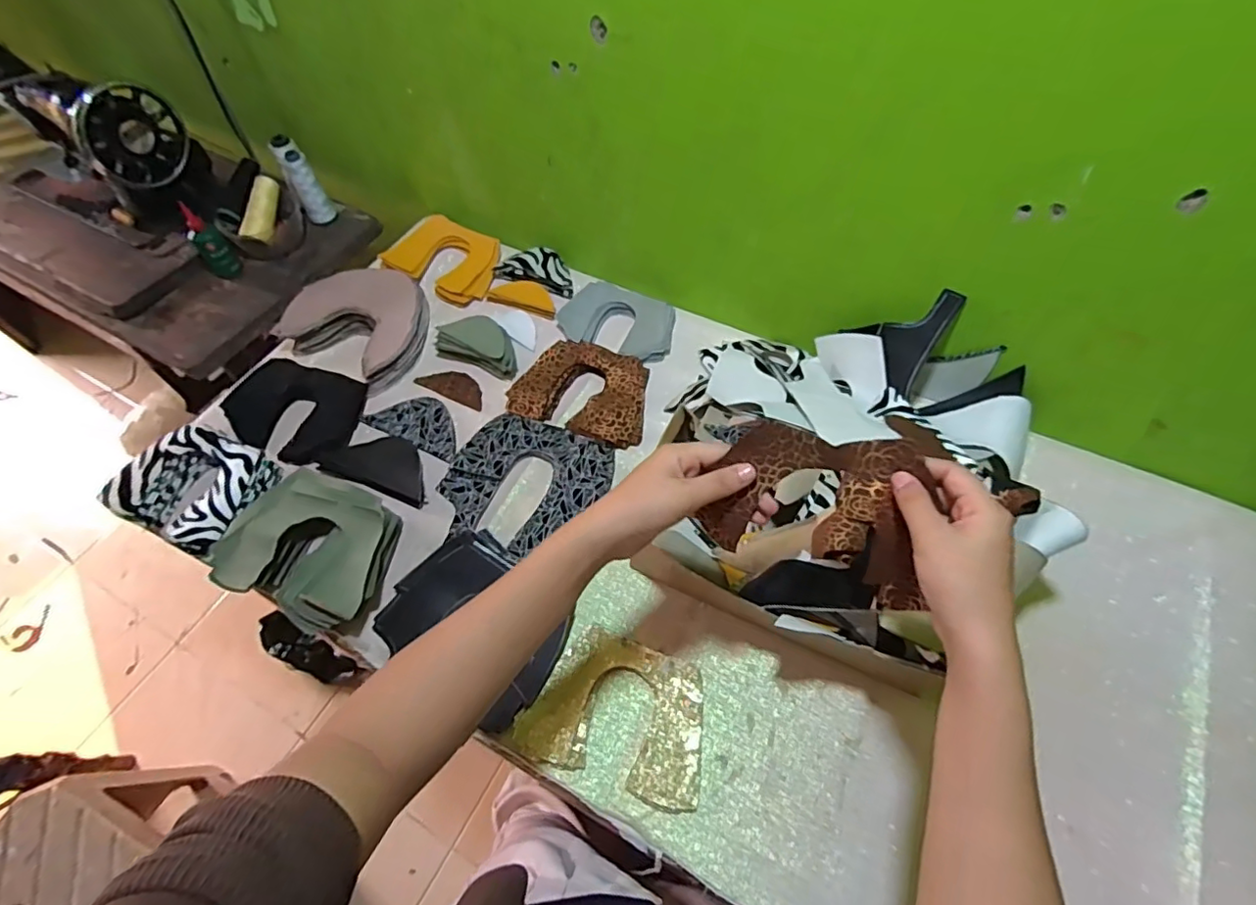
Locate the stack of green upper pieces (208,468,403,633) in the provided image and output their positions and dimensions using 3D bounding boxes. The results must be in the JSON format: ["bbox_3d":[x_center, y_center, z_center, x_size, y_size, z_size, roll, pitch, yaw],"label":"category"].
[{"bbox_3d":[-0.349,0.100,0.639,0.192,0.046,0.152,20,60,13],"label":"stack of green upper pieces"}]

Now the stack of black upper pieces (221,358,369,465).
[{"bbox_3d":[-0.431,-0.059,0.763,0.159,0.034,0.132,19,60,13],"label":"stack of black upper pieces"}]

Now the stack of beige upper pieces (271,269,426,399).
[{"bbox_3d":[-0.368,-0.186,0.827,0.174,0.056,0.176,26,62,16],"label":"stack of beige upper pieces"}]

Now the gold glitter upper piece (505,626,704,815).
[{"bbox_3d":[-0.009,0.248,0.562,0.175,0.013,0.127,16,59,11],"label":"gold glitter upper piece"}]

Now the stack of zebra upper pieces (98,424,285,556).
[{"bbox_3d":[-0.509,0.039,0.692,0.152,0.047,0.132,21,60,14],"label":"stack of zebra upper pieces"}]

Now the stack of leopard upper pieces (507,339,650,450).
[{"bbox_3d":[-0.054,-0.081,0.763,0.177,0.027,0.131,20,60,13],"label":"stack of leopard upper pieces"}]

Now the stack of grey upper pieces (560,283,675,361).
[{"bbox_3d":[-0.016,-0.186,0.829,0.165,0.033,0.105,17,59,11],"label":"stack of grey upper pieces"}]

